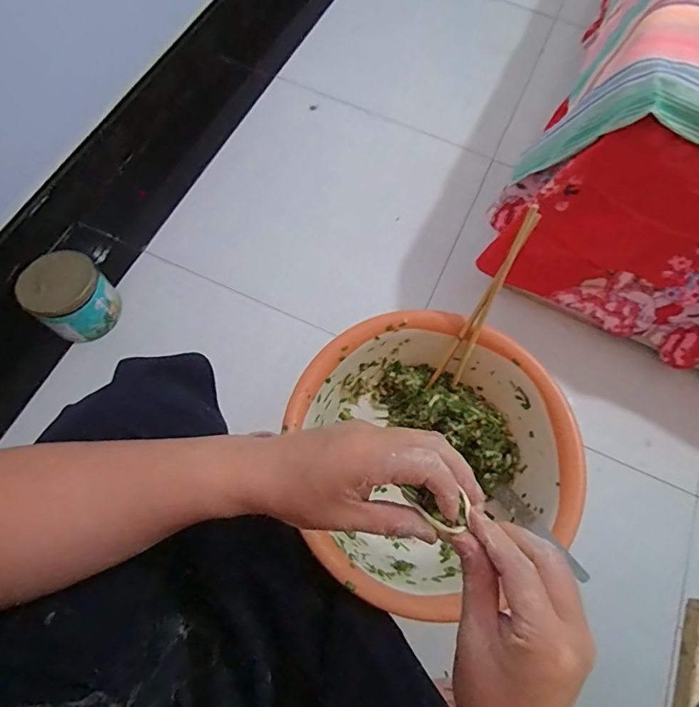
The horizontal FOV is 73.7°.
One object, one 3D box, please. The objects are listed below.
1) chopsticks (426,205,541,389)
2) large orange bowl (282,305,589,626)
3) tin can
[{"bbox_3d":[0.137,-0.044,0.476,0.028,0.215,0.022,25,39,7],"label":"chopsticks"},{"bbox_3d":[0.078,0.098,0.504,0.274,0.108,0.261,1,68,-3],"label":"large orange bowl"},{"bbox_3d":[-0.513,-0.109,0.859,0.130,0.103,0.137,1,68,-3],"label":"tin can"}]

